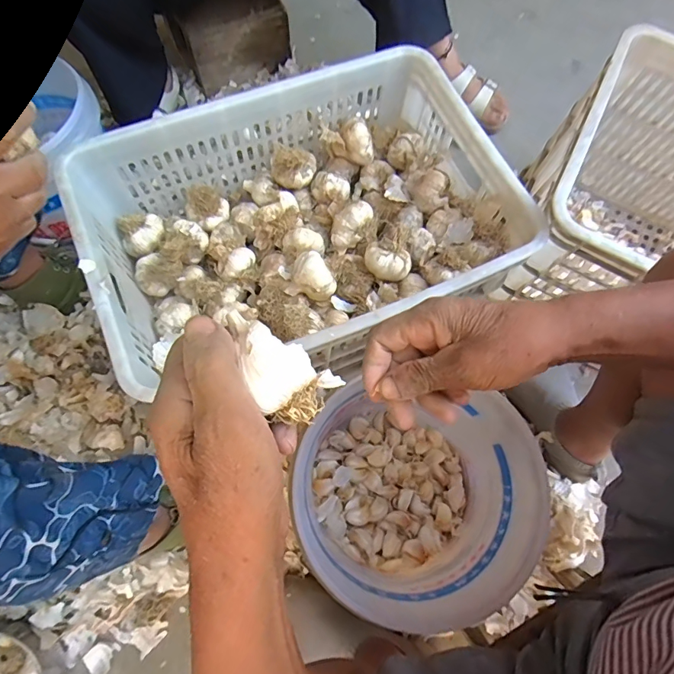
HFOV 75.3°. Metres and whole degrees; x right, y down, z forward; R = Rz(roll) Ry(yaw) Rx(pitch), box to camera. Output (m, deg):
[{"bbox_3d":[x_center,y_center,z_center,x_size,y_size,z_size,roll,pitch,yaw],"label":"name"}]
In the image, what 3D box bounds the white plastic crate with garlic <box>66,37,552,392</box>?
[{"bbox_3d":[-0.042,-0.149,0.591,0.512,0.150,0.367,-24,68,-7],"label":"white plastic crate with garlic"}]

